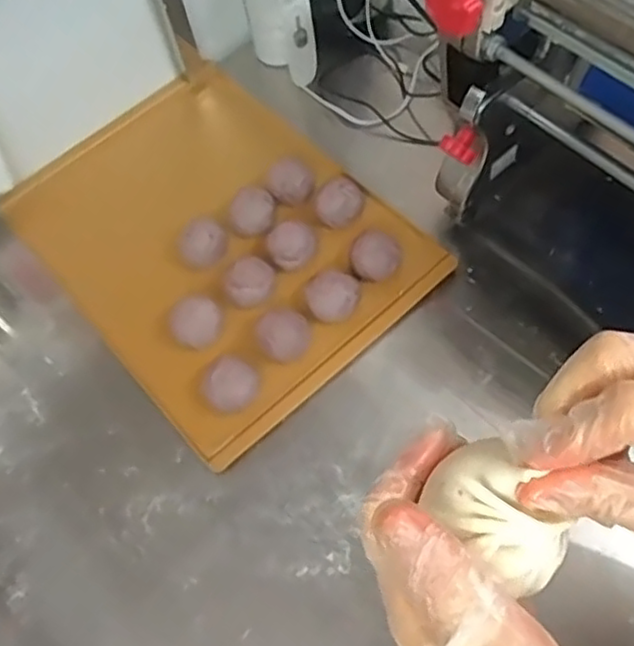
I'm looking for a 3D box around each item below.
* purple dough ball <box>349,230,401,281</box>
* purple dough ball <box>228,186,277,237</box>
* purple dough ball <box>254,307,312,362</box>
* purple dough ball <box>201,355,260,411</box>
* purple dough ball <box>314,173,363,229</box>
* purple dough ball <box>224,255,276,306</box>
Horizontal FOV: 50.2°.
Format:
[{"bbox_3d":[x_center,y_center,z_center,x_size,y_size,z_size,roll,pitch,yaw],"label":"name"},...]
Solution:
[{"bbox_3d":[0.061,-0.067,0.711,0.051,0.038,0.046,3,63,8],"label":"purple dough ball"},{"bbox_3d":[-0.072,-0.121,0.758,0.049,0.032,0.054,-2,62,5],"label":"purple dough ball"},{"bbox_3d":[-0.033,0.010,0.674,0.049,0.038,0.050,-2,62,5],"label":"purple dough ball"},{"bbox_3d":[-0.084,0.059,0.658,0.052,0.034,0.054,-2,62,5],"label":"purple dough ball"},{"bbox_3d":[0.026,-0.134,0.749,0.053,0.039,0.053,-1,63,6],"label":"purple dough ball"},{"bbox_3d":[-0.070,-0.042,0.713,0.049,0.040,0.044,-1,63,6],"label":"purple dough ball"}]

